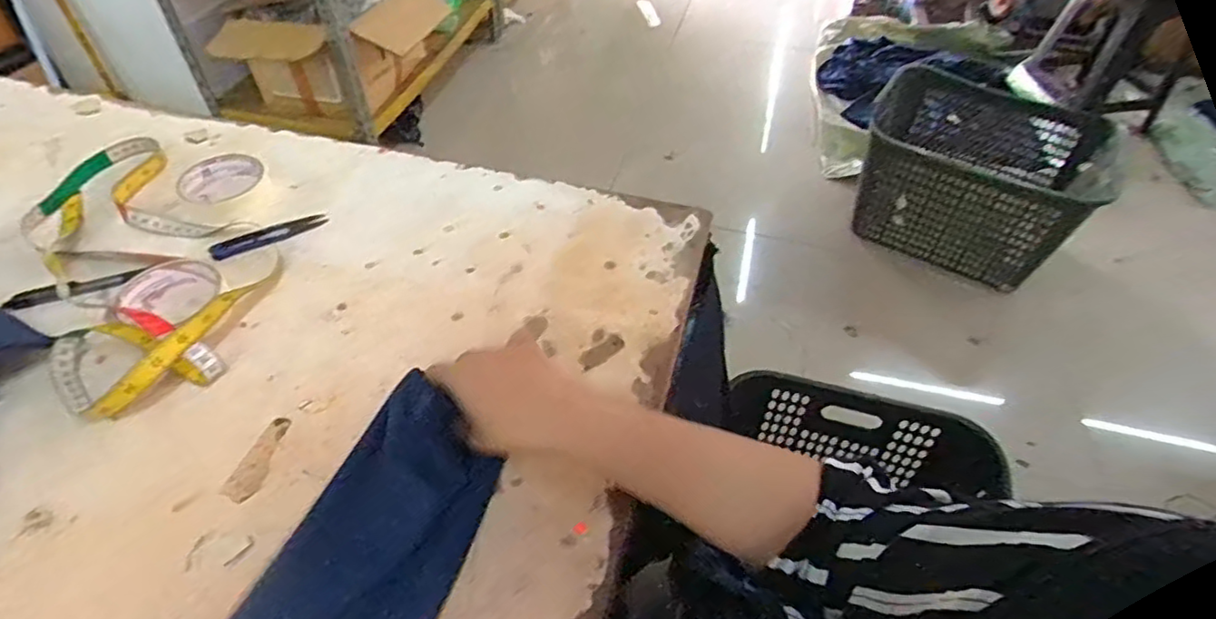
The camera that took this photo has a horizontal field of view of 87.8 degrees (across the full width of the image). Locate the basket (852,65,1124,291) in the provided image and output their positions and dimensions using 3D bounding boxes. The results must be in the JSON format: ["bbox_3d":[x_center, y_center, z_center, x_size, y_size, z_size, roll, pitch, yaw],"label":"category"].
[{"bbox_3d":[0.913,-0.324,1.608,0.519,0.306,0.437,22,51,17],"label":"basket"}]

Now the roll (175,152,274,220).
[{"bbox_3d":[-0.394,-0.129,0.650,0.083,0.022,0.082,1,48,-1],"label":"roll"}]

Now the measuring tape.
[{"bbox_3d":[-0.425,-0.061,0.583,0.178,0.033,0.362,-28,54,-24],"label":"measuring tape"}]

